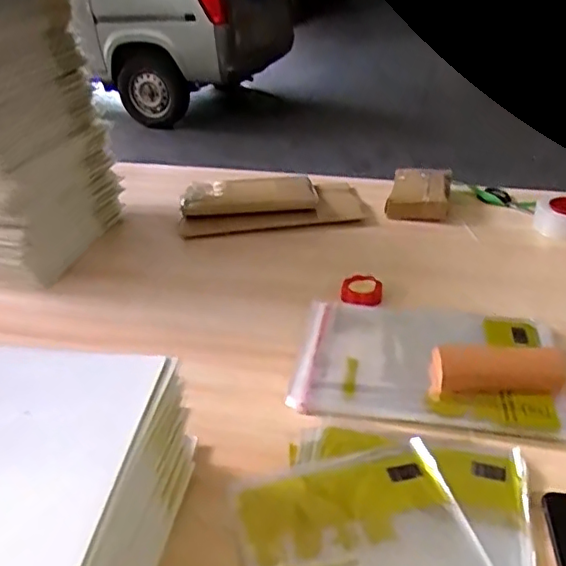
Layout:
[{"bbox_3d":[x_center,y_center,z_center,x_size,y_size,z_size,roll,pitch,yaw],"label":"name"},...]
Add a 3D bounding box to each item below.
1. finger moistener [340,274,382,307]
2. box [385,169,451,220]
[{"bbox_3d":[0.126,0.013,0.967,0.065,0.022,0.075,4,32,9],"label":"finger moistener"},{"bbox_3d":[0.282,-0.182,1.237,0.122,0.065,0.144,10,33,18],"label":"box"}]

